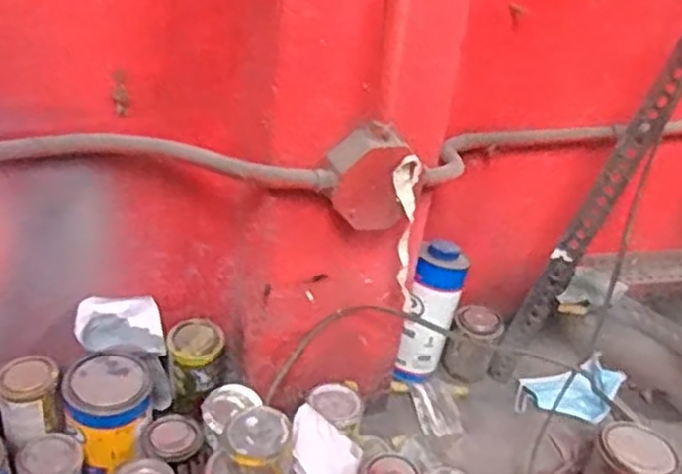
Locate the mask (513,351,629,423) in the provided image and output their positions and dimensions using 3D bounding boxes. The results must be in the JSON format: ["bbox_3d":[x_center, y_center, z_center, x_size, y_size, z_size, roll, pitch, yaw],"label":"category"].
[{"bbox_3d":[0.344,0.231,1.145,0.166,0.041,0.093,-3,34,-17],"label":"mask"}]

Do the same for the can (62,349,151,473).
[{"bbox_3d":[-0.283,0.218,0.930,0.095,0.122,0.097,6,32,-4],"label":"can"}]

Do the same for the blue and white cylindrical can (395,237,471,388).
[{"bbox_3d":[0.130,0.115,1.107,0.071,0.194,0.087,14,33,10],"label":"blue and white cylindrical can"}]

